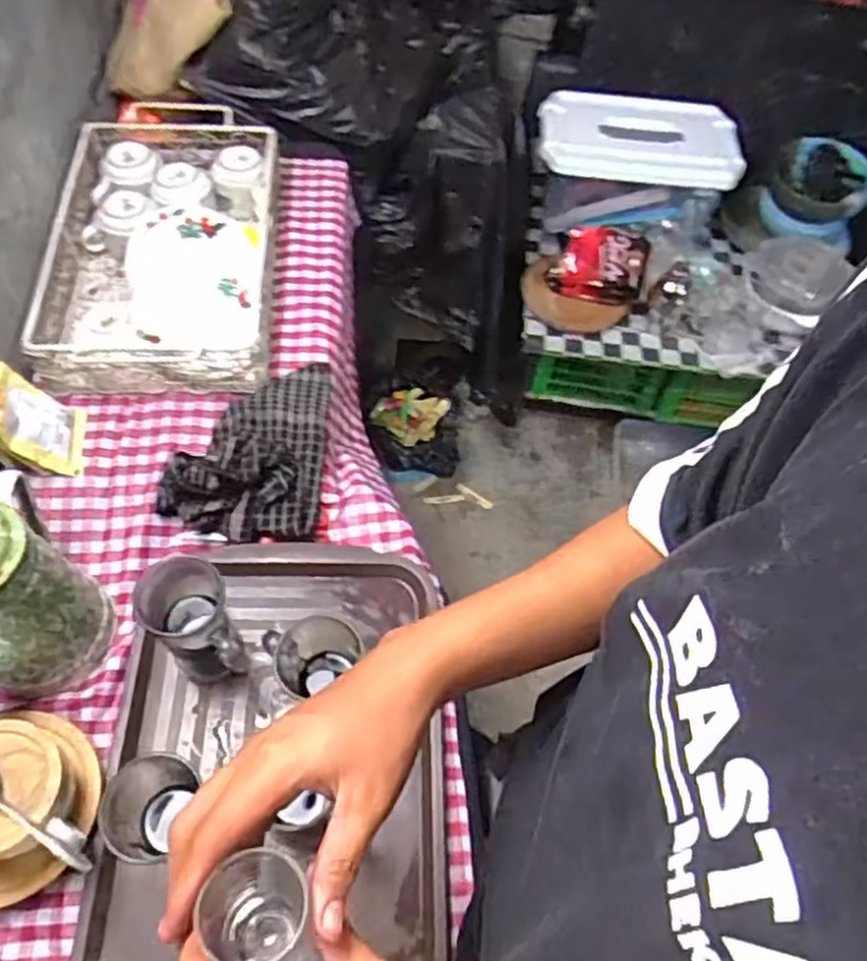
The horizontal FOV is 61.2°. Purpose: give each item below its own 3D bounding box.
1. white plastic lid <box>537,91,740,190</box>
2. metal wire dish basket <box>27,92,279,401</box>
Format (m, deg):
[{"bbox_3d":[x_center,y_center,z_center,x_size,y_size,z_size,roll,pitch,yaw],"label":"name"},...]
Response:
[{"bbox_3d":[0.432,-0.731,1.545,0.403,0.048,0.267,3,58,-3],"label":"white plastic lid"},{"bbox_3d":[-0.342,-0.307,0.938,0.262,0.105,0.432,-1,58,-5],"label":"metal wire dish basket"}]

